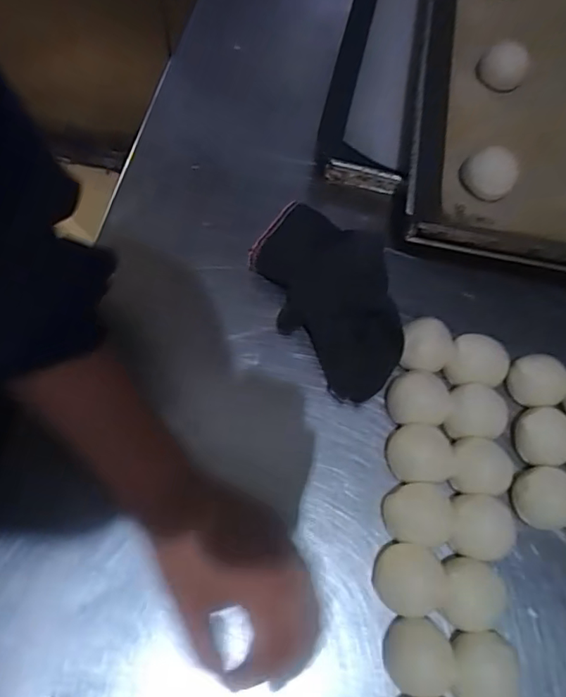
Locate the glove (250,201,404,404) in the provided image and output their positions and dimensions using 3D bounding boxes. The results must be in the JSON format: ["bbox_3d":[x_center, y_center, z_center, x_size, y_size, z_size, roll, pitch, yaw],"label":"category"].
[{"bbox_3d":[0.039,-0.041,0.414,0.087,0.042,0.154,-22,71,-14],"label":"glove"}]

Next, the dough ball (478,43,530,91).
[{"bbox_3d":[0.186,-0.237,0.470,0.038,0.032,0.035,2,67,-4],"label":"dough ball"}]

